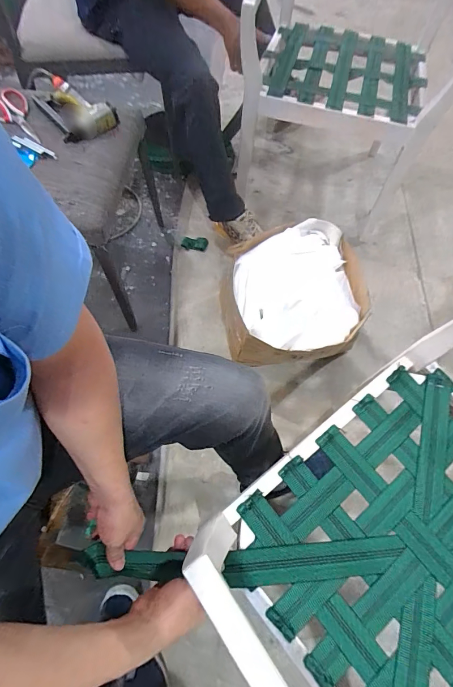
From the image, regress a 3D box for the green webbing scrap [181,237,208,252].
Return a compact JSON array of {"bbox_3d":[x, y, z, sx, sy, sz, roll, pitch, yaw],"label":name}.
[{"bbox_3d":[-0.115,-0.363,1.308,0.094,0.011,0.057,2,65,-3],"label":"green webbing scrap"}]

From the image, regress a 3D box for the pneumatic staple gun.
[{"bbox_3d":[-0.378,-0.581,0.887,0.138,0.047,0.215,-34,72,-17],"label":"pneumatic staple gun"}]

